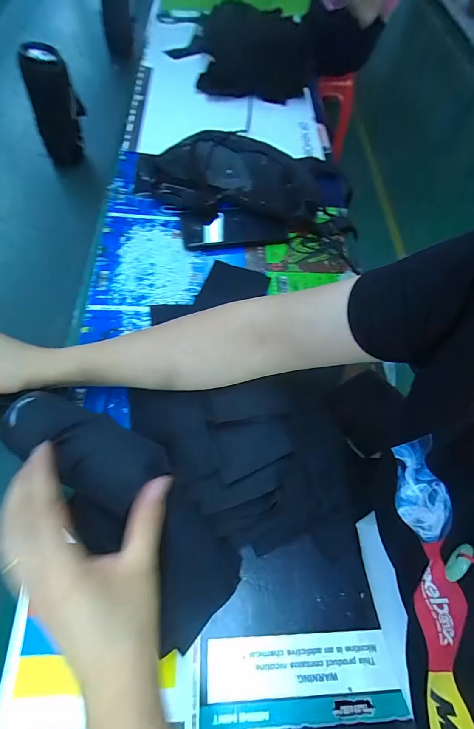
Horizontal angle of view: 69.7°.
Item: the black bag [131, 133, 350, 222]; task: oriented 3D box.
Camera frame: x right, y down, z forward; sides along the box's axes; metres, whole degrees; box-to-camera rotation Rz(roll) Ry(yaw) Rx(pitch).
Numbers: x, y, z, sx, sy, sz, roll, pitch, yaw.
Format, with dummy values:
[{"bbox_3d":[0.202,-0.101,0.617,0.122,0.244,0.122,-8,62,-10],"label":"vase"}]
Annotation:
[{"bbox_3d":[0.005,-0.302,0.538,0.334,0.067,0.150,2,63,-3],"label":"black bag"}]

